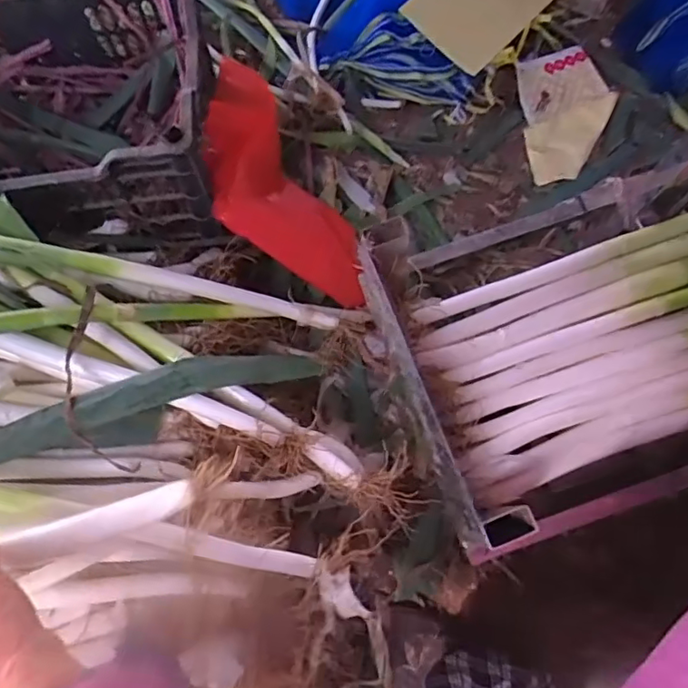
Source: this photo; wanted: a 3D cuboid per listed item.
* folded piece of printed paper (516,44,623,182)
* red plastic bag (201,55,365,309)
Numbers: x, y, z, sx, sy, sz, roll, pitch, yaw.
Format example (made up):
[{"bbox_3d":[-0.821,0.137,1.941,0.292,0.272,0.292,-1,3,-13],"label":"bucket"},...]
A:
[{"bbox_3d":[0.387,-0.393,0.999,0.165,0.041,0.270,-2,68,-1],"label":"folded piece of printed paper"},{"bbox_3d":[-0.101,-0.206,0.818,0.169,0.162,0.326,-36,72,-14],"label":"red plastic bag"}]

